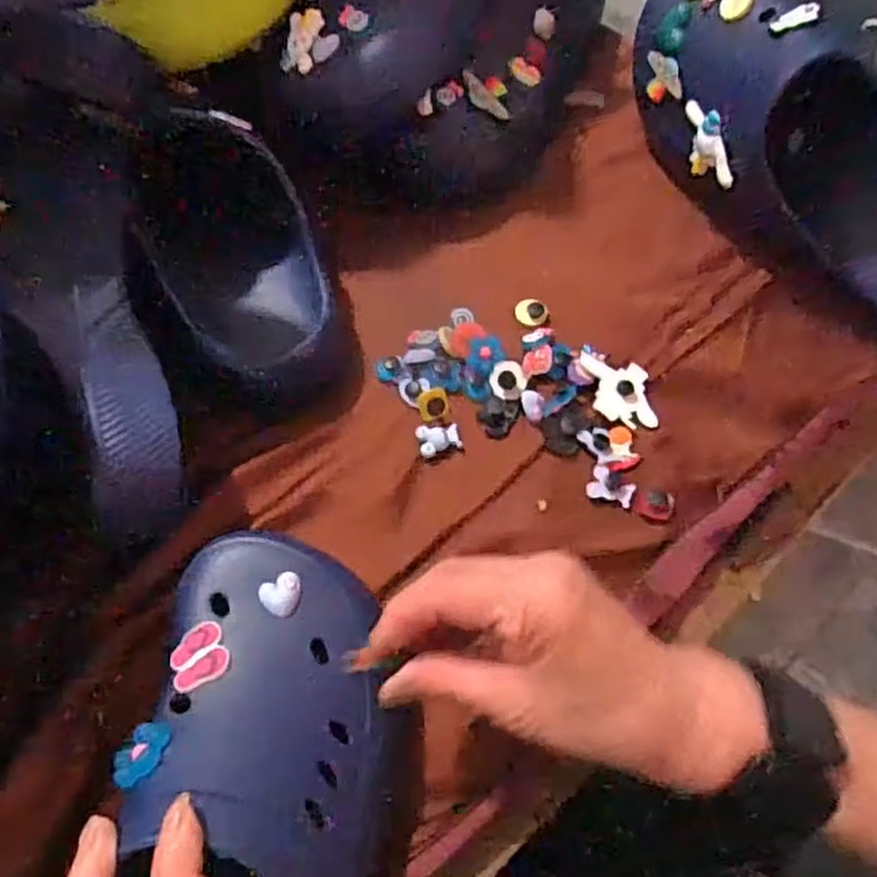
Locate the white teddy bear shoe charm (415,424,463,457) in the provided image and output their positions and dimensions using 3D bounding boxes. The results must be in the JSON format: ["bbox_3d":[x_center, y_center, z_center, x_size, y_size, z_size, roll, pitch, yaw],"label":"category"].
[{"bbox_3d":[0.001,0.001,0.438,0.026,0.009,0.018,-11,62,-5],"label":"white teddy bear shoe charm"}]

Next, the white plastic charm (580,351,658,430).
[{"bbox_3d":[0.111,-0.030,0.454,0.037,0.008,0.053,-6,61,-2],"label":"white plastic charm"}]

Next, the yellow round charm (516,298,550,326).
[{"bbox_3d":[0.062,-0.083,0.491,0.021,0.009,0.020,0,61,1],"label":"yellow round charm"}]

